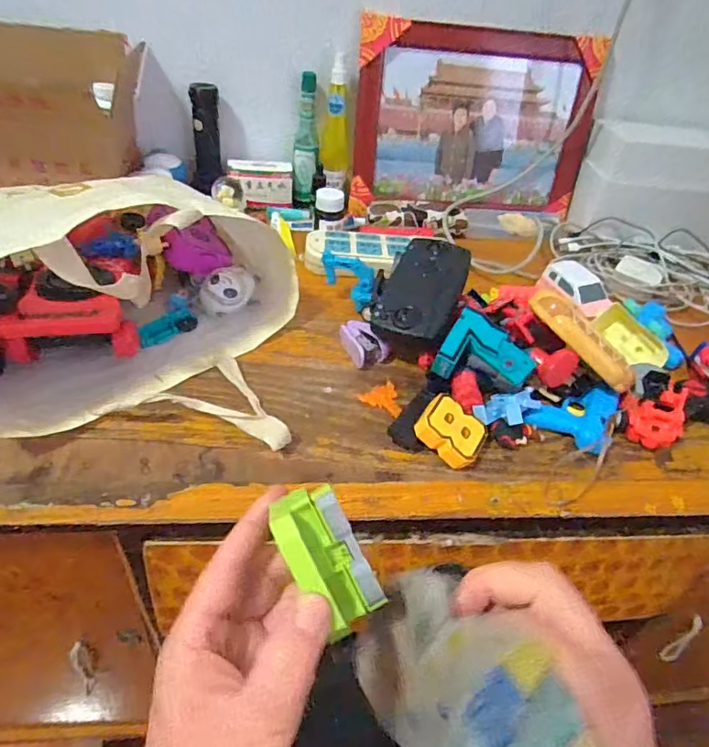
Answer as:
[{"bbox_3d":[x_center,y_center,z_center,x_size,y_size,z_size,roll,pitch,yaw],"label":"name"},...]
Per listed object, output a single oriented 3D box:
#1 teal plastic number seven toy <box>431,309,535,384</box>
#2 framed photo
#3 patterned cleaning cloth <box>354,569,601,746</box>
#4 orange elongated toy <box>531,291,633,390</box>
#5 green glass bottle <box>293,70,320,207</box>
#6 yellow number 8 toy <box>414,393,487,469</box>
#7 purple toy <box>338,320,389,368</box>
[{"bbox_3d":[0.133,-0.025,0.535,0.093,0.028,0.073,13,69,1],"label":"teal plastic number seven toy"},{"bbox_3d":[0.184,-0.380,0.808,0.365,0.255,0.030,0,32,-7],"label":"framed photo"},{"bbox_3d":[0.050,0.133,0.194,0.062,0.061,0.126,-11,46,-19],"label":"patterned cleaning cloth"},{"bbox_3d":[0.231,-0.035,0.524,0.129,0.025,0.037,45,50,2],"label":"orange elongated toy"},{"bbox_3d":[-0.074,-0.360,0.810,0.038,0.180,0.050,1,43,-7],"label":"green glass bottle"},{"bbox_3d":[0.091,0.054,0.494,0.062,0.020,0.052,38,53,3],"label":"yellow number 8 toy"},{"bbox_3d":[0.008,-0.034,0.593,0.035,0.026,0.058,-17,48,-24],"label":"purple toy"}]

